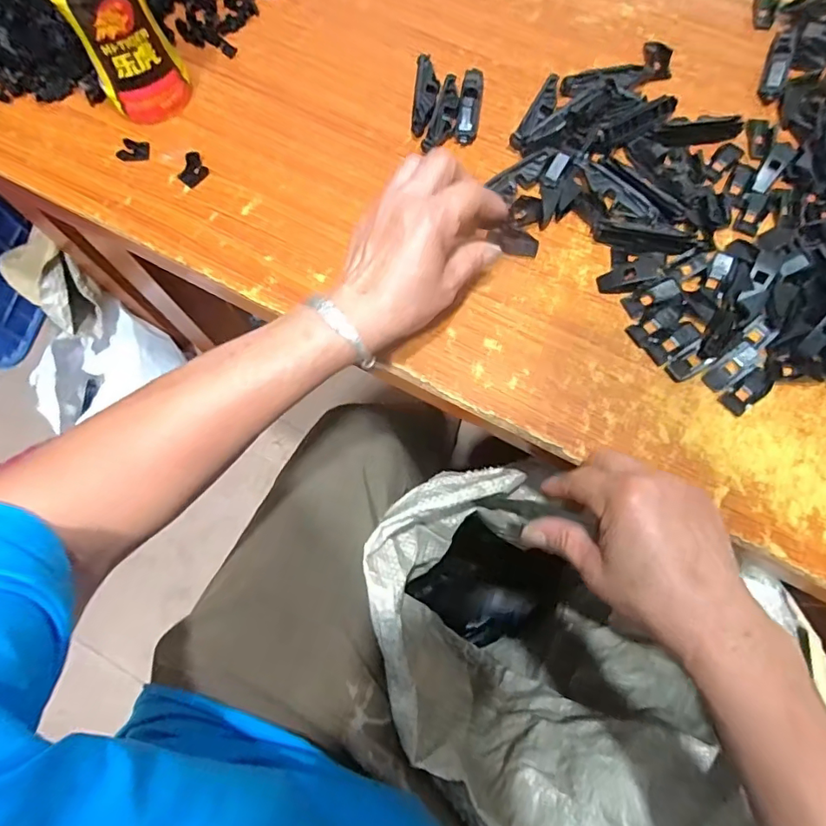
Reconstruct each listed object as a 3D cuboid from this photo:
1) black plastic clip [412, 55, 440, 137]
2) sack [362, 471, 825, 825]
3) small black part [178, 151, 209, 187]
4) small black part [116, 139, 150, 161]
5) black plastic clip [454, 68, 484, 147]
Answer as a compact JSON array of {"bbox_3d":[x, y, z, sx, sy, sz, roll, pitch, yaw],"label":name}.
[{"bbox_3d":[0.011,-0.277,0.440,0.020,0.012,0.081,4,73,1],"label":"black plastic clip"},{"bbox_3d":[0.102,0.262,0.593,0.318,0.537,0.253,24,75,7],"label":"sack"},{"bbox_3d":[-0.183,-0.203,0.423,0.020,0.011,0.025,43,78,12],"label":"small black part"},{"bbox_3d":[-0.238,-0.225,0.433,0.023,0.011,0.021,-2,73,0],"label":"small black part"},{"bbox_3d":[0.050,-0.268,0.435,0.019,0.019,0.080,9,74,3],"label":"black plastic clip"}]

